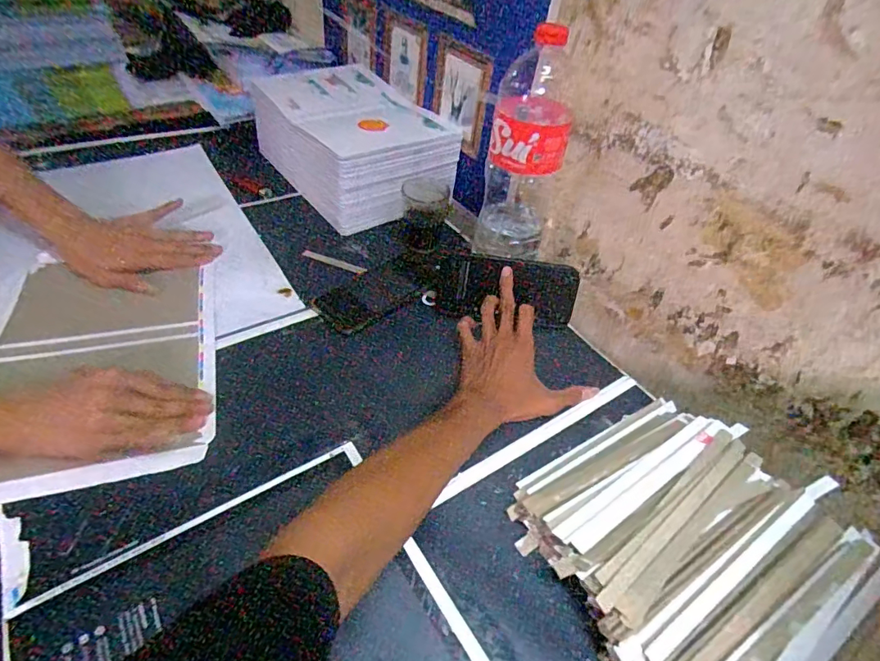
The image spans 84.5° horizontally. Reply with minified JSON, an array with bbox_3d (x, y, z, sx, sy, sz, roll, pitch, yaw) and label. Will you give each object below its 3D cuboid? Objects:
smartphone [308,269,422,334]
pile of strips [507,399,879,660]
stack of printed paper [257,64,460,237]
[{"bbox_3d":[-0.096,-0.041,0.631,0.120,0.012,0.070,-30,55,-32],"label":"smartphone"},{"bbox_3d":[0.210,0.173,0.416,0.236,0.054,0.224,-20,50,-26],"label":"pile of strips"},{"bbox_3d":[-0.147,-0.311,0.799,0.214,0.115,0.332,-27,54,-31],"label":"stack of printed paper"}]

